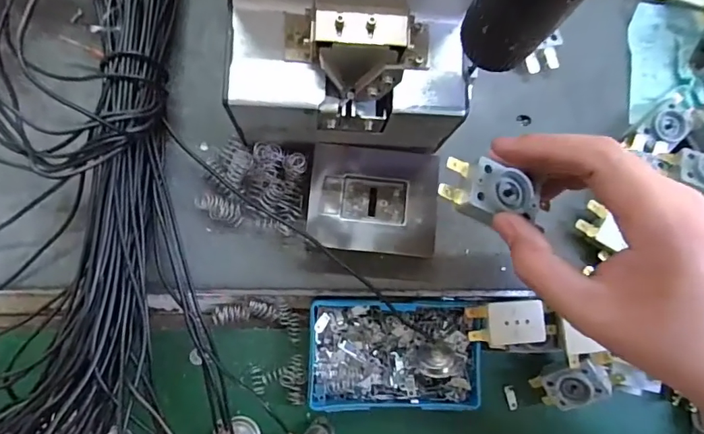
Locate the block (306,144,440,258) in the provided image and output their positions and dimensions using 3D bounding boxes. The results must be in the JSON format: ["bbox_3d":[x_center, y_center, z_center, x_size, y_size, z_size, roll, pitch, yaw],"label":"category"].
[{"bbox_3d":[0.013,-0.011,0.301,0.078,0.025,0.063,6,83,-4],"label":"block"}]

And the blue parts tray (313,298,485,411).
[{"bbox_3d":[0.029,0.092,0.318,0.114,0.027,0.070,1,83,-5],"label":"blue parts tray"}]

